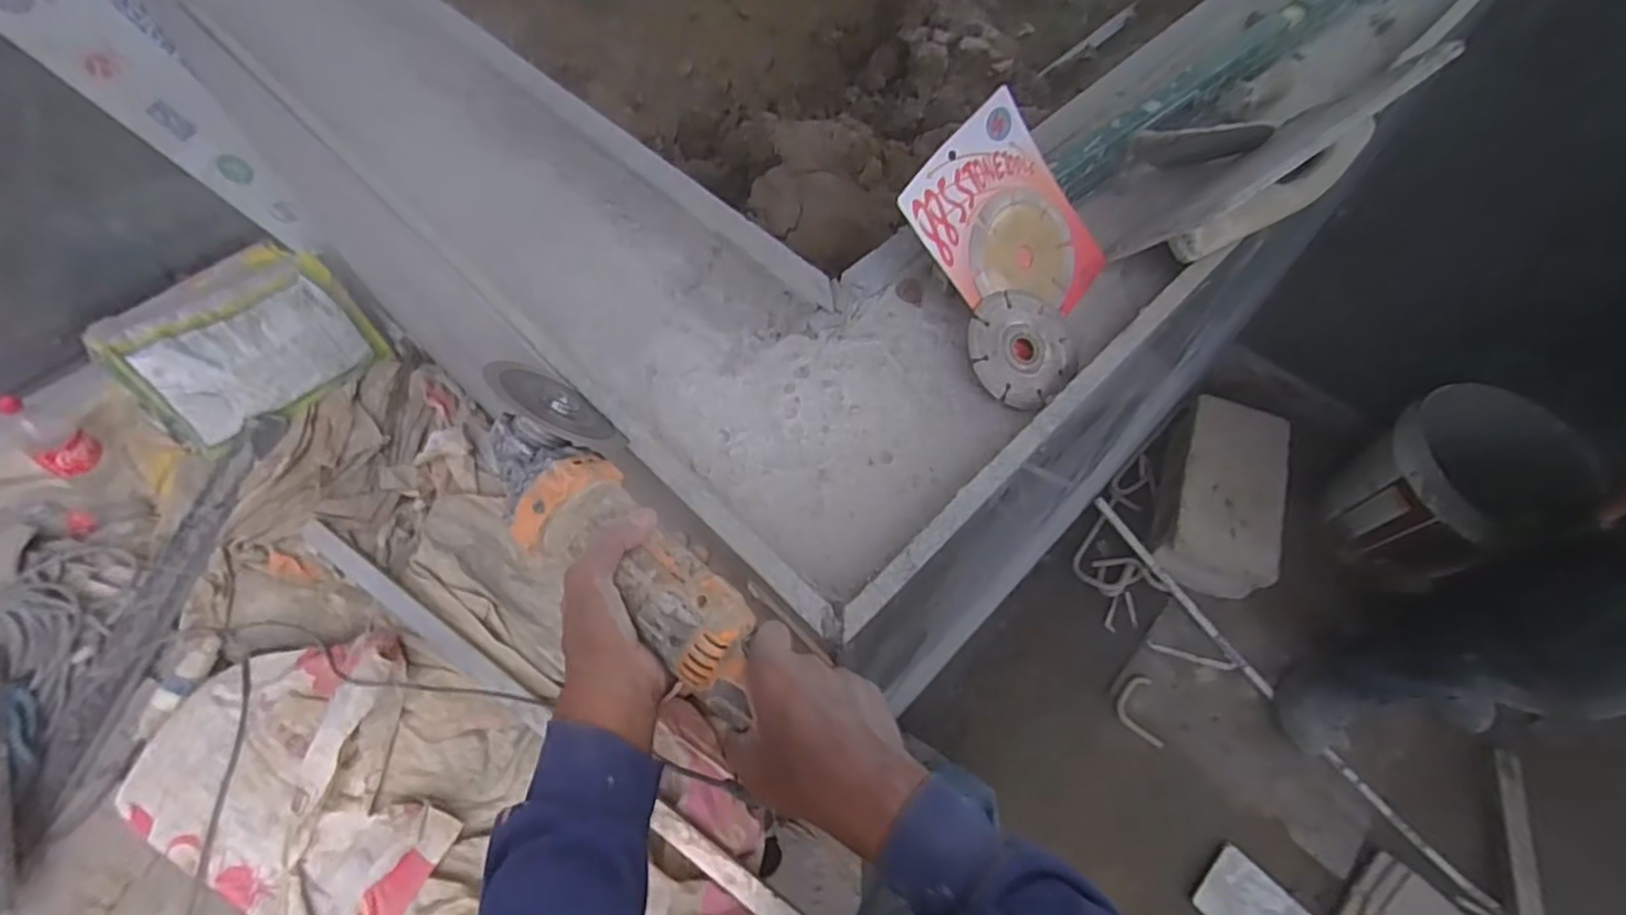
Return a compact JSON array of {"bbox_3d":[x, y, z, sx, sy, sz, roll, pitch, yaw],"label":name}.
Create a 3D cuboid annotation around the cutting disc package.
[{"bbox_3d":[0.164,-0.187,0.578,0.177,0.011,0.134,45,78,-22],"label":"cutting disc package"}]

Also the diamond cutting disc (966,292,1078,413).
[{"bbox_3d":[0.171,-0.090,0.578,0.093,0.012,0.099,3,79,-14],"label":"diamond cutting disc"}]

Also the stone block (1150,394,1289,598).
[{"bbox_3d":[0.807,0.083,1.408,0.204,0.210,0.364,13,61,8],"label":"stone block"}]

